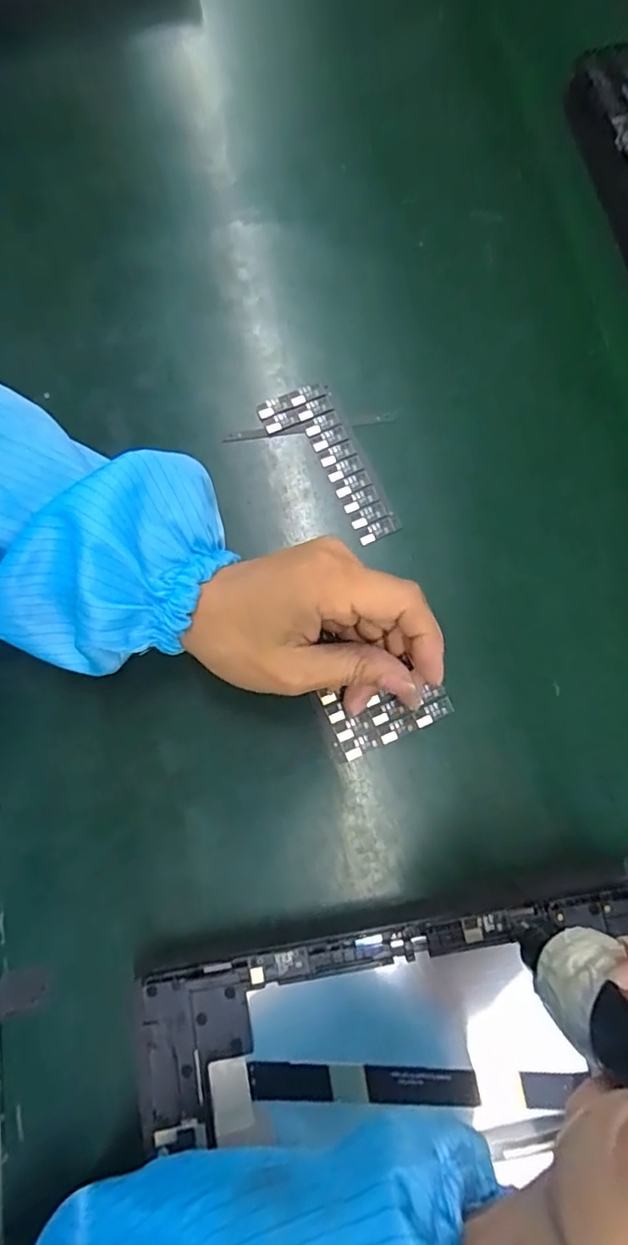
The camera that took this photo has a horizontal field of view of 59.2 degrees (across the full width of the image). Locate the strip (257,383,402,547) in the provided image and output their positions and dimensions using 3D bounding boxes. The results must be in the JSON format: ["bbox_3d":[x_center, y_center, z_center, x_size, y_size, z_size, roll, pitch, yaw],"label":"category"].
[{"bbox_3d":[0.008,-0.088,0.311,0.041,0.004,0.100,-25,79,-4],"label":"strip"}]

